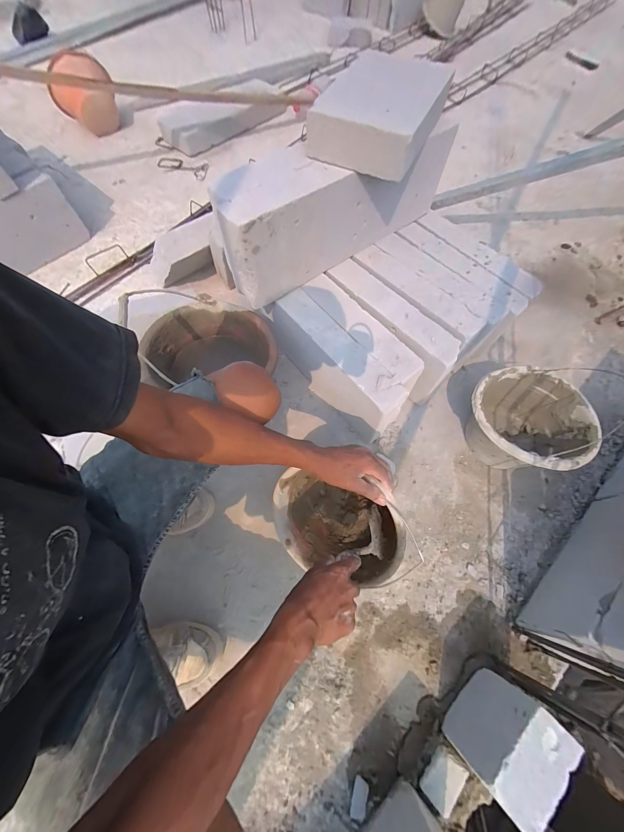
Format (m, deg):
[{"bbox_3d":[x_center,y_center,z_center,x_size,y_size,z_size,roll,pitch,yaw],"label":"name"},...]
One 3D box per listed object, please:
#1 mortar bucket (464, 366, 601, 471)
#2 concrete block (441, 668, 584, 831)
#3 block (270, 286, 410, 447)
[{"bbox_3d":[0.483,0.027,0.724,0.246,0.184,0.229,1,65,-1],"label":"mortar bucket"},{"bbox_3d":[0.312,0.532,0.499,0.084,0.181,0.140,43,71,16],"label":"concrete block"},{"bbox_3d":[0.052,-0.118,0.760,0.076,0.219,0.382,-36,71,-16],"label":"block"}]

